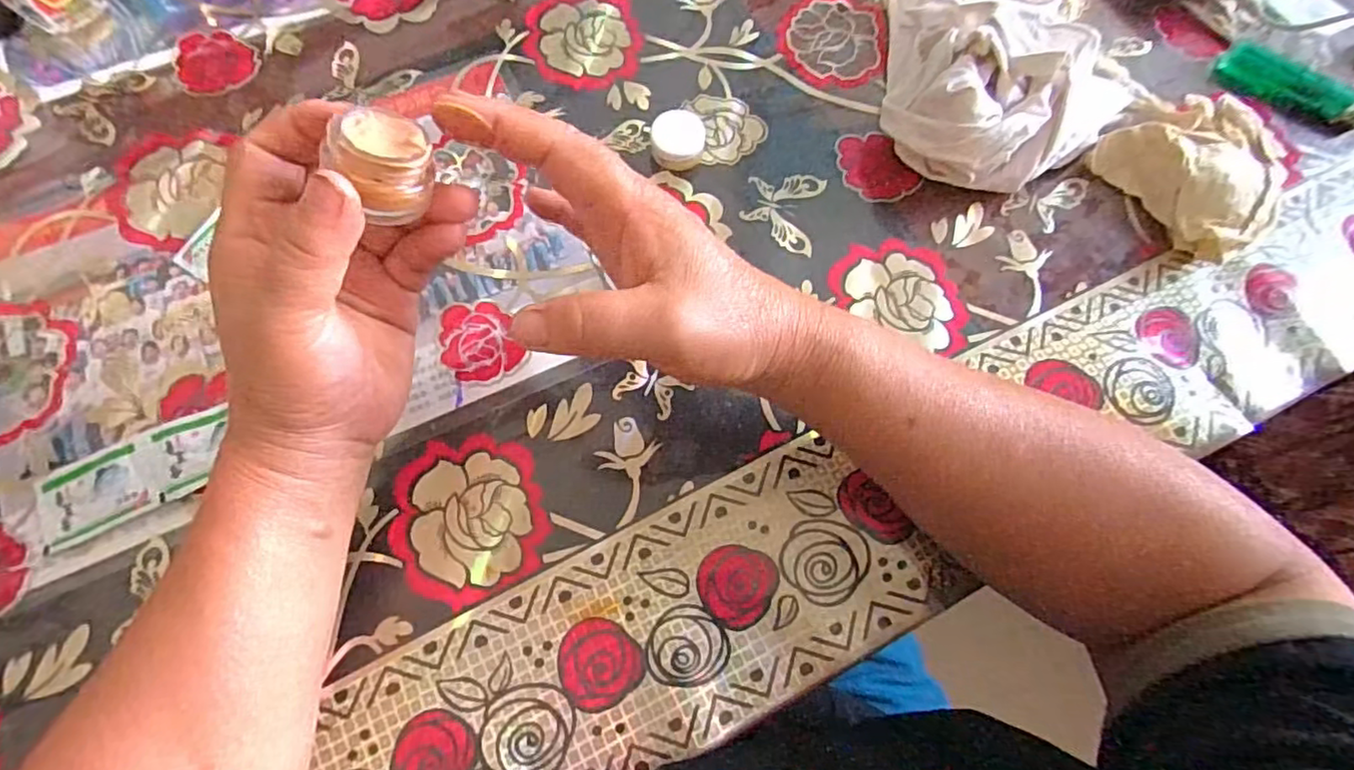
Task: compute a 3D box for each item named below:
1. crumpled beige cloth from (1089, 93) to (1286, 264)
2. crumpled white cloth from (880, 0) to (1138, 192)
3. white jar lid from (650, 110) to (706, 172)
[{"bbox_3d":[0.305,-0.125,0.372,0.088,0.029,0.091,-34,75,-12],"label":"crumpled beige cloth"},{"bbox_3d":[0.177,-0.175,0.363,0.152,0.063,0.136,29,73,8],"label":"crumpled white cloth"},{"bbox_3d":[0.001,-0.140,0.368,0.030,0.017,0.028,1,71,-2],"label":"white jar lid"}]

